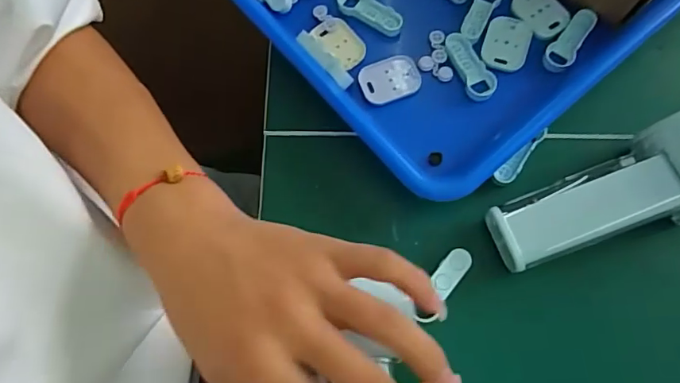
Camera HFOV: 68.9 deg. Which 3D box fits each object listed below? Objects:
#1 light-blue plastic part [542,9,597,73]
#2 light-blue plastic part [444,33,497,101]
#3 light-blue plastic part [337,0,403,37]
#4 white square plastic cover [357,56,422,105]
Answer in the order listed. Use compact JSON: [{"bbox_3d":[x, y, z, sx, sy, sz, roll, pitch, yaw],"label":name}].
[{"bbox_3d":[0.154,-0.101,0.332,0.018,0.004,0.047,36,90,13],"label":"light-blue plastic part"},{"bbox_3d":[0.088,-0.085,0.333,0.019,0.006,0.048,-24,74,-6],"label":"light-blue plastic part"},{"bbox_3d":[0.020,-0.127,0.349,0.051,0.007,0.019,36,77,11],"label":"light-blue plastic part"},{"bbox_3d":[0.034,-0.076,0.336,0.040,0.004,0.029,-23,74,-5],"label":"white square plastic cover"}]

